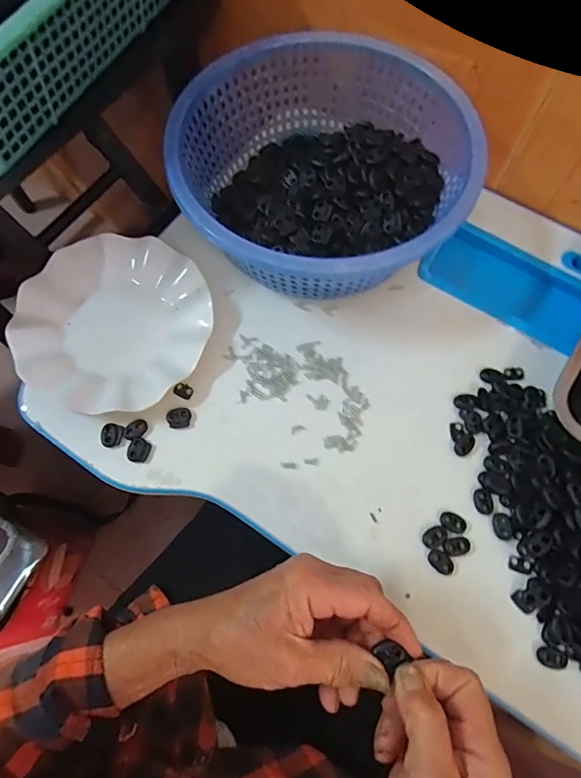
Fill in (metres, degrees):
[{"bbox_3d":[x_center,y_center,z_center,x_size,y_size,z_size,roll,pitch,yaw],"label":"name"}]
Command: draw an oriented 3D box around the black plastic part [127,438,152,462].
[{"bbox_3d":[-0.133,0.054,0.410,0.018,0.005,0.021,31,72,10],"label":"black plastic part"}]

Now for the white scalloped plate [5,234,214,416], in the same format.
[{"bbox_3d":[-0.168,-0.067,0.443,0.176,0.023,0.177,0,70,0],"label":"white scalloped plate"}]

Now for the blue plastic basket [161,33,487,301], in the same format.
[{"bbox_3d":[0.031,-0.204,0.450,0.252,0.099,0.262,0,70,0],"label":"blue plastic basket"}]

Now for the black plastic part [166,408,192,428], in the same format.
[{"bbox_3d":[-0.100,0.026,0.421,0.021,0.007,0.017,-4,70,-2],"label":"black plastic part"}]

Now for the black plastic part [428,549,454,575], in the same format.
[{"bbox_3d":[0.122,0.139,0.377,0.022,0.004,0.014,35,73,12],"label":"black plastic part"}]

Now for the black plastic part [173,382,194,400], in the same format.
[{"bbox_3d":[-0.098,0.002,0.431,0.016,0.007,0.013,23,71,8],"label":"black plastic part"}]

